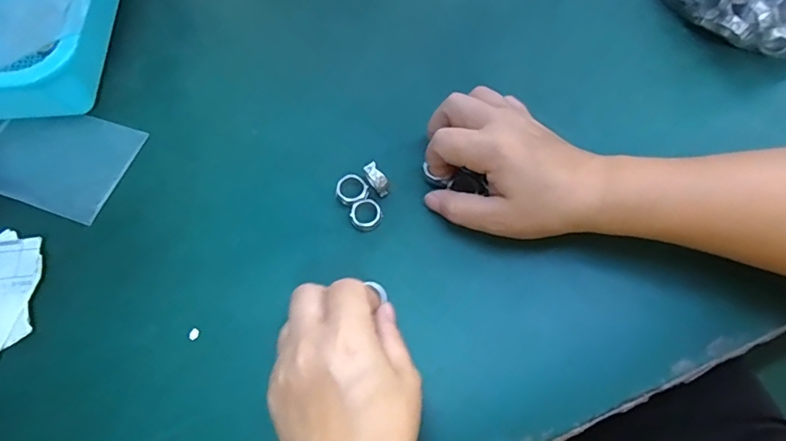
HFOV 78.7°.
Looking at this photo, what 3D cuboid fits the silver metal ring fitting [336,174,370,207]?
[{"bbox_3d":[-0.029,-0.022,0.334,0.022,0.005,0.022,-1,67,1],"label":"silver metal ring fitting"}]

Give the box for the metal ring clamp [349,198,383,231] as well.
[{"bbox_3d":[-0.018,-0.005,0.326,0.021,0.004,0.021,-1,67,1],"label":"metal ring clamp"}]

